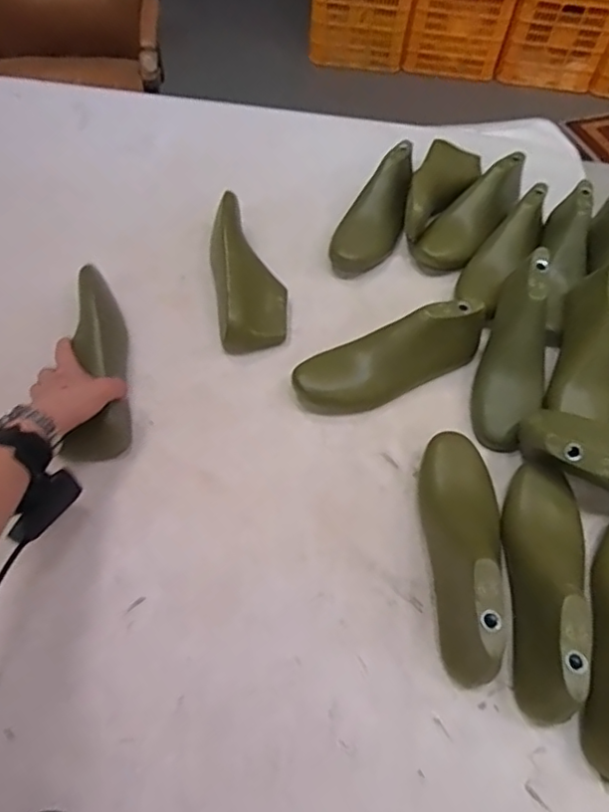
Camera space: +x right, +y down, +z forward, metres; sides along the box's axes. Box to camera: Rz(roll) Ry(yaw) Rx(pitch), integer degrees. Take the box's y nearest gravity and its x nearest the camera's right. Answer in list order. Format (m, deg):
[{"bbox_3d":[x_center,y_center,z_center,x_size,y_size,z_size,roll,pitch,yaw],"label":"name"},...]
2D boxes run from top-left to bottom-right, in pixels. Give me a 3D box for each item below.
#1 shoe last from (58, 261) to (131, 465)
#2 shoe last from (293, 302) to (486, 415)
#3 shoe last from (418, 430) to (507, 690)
[{"bbox_3d":[-0.232,-0.048,0.657,0.064,0.068,0.227,-7,63,-10],"label":"shoe last"},{"bbox_3d":[0.104,-0.052,0.676,0.236,0.079,0.069,-23,59,-3],"label":"shoe last"},{"bbox_3d":[0.147,0.131,0.547,0.072,0.098,0.235,7,57,1],"label":"shoe last"}]

